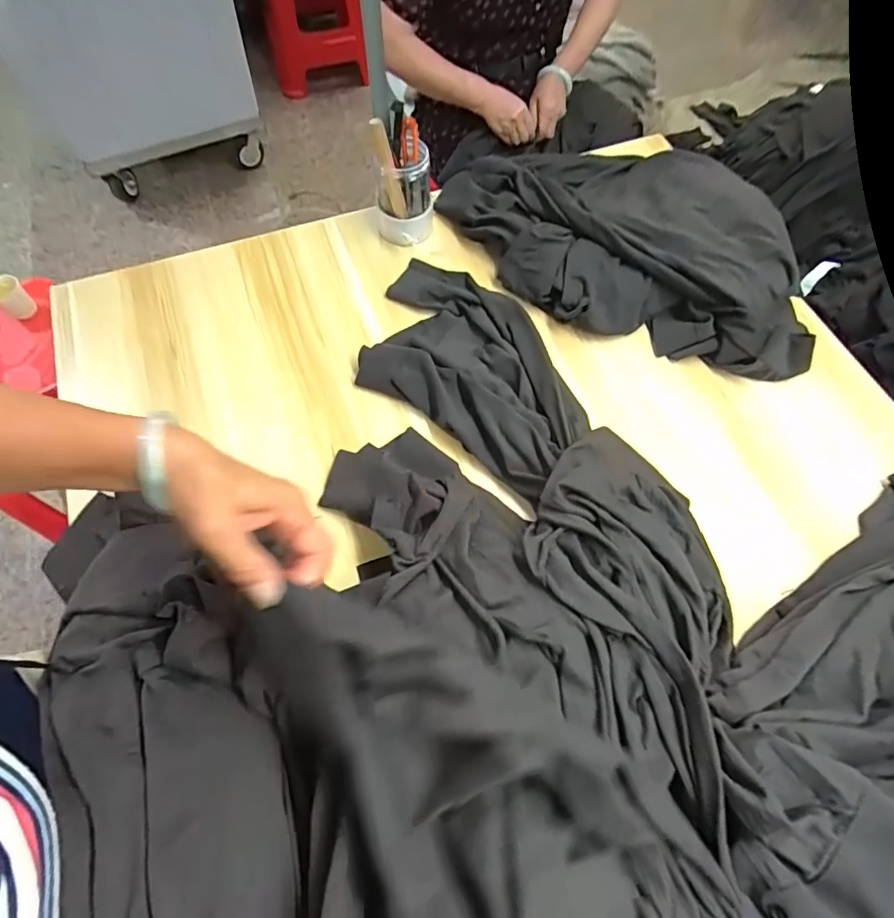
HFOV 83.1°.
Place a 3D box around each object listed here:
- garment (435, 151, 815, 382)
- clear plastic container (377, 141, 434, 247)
[{"bbox_3d":[0.255,-0.321,0.717,0.552,0.082,0.312,22,67,9],"label":"garment"},{"bbox_3d":[-0.060,-0.362,0.703,0.078,0.098,0.066,-4,66,-2],"label":"clear plastic container"}]

